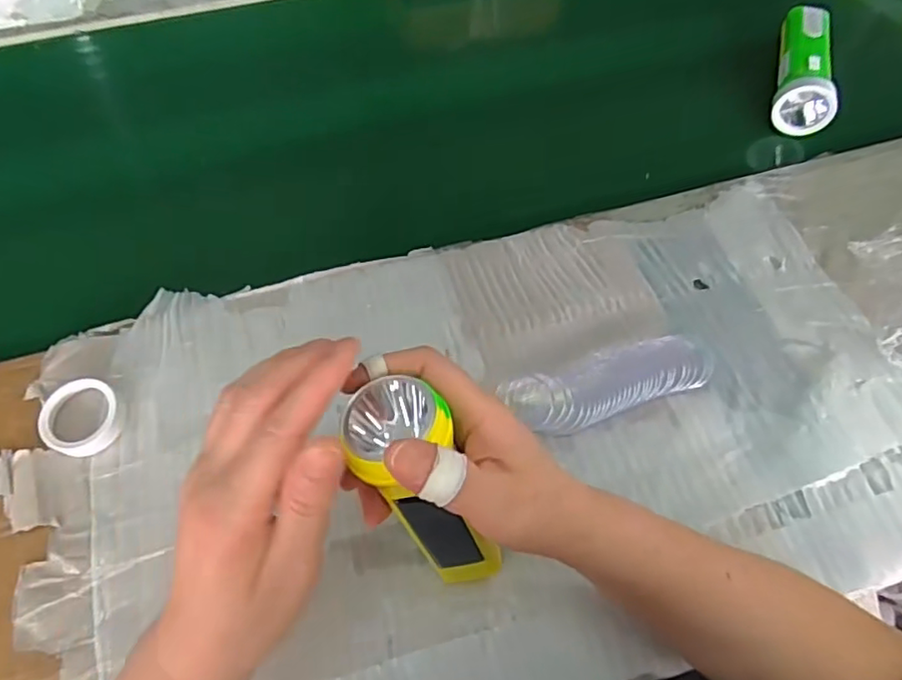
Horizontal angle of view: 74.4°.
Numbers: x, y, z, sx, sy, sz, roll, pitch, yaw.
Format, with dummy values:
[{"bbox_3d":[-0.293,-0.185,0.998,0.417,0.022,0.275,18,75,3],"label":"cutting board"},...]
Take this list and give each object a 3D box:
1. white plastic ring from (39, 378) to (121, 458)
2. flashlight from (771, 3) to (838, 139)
[{"bbox_3d":[-0.264,0.055,0.423,0.052,0.017,0.053,1,64,-2],"label":"white plastic ring"},{"bbox_3d":[0.325,-0.252,0.553,0.045,0.042,0.135,11,64,4],"label":"flashlight"}]

